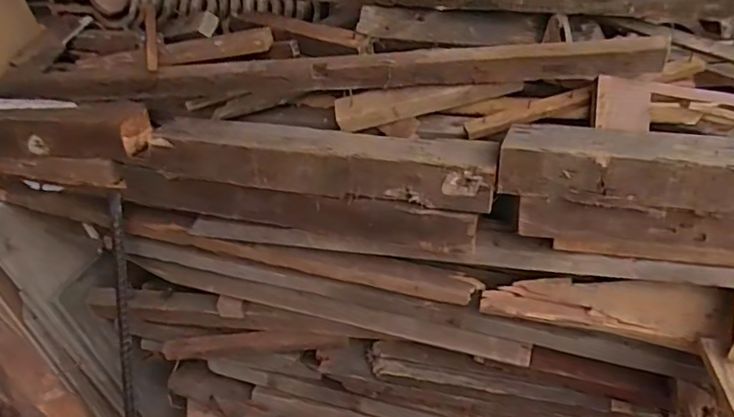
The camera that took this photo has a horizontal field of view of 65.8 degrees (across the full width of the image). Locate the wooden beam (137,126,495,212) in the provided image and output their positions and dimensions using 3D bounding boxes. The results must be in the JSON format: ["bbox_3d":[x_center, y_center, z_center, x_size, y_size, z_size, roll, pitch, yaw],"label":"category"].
[{"bbox_3d":[-0.097,-0.095,1.034,0.652,0.098,0.117,9,37,12],"label":"wooden beam"}]

